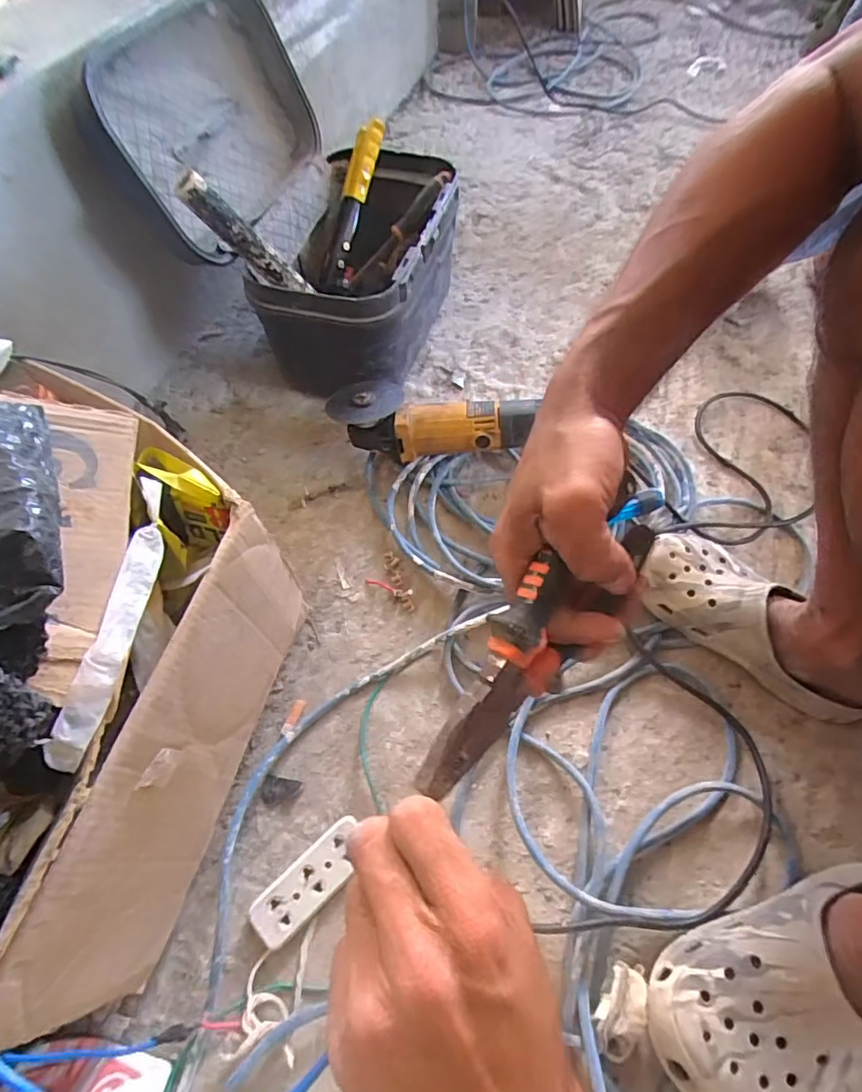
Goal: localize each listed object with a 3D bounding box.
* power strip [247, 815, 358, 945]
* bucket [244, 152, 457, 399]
[{"bbox_3d":[-0.105,0.291,0.473,0.105,0.013,0.044,-38,67,-22],"label":"power strip"},{"bbox_3d":[-0.088,-0.372,0.767,0.205,0.188,0.320,9,60,7],"label":"bucket"}]

